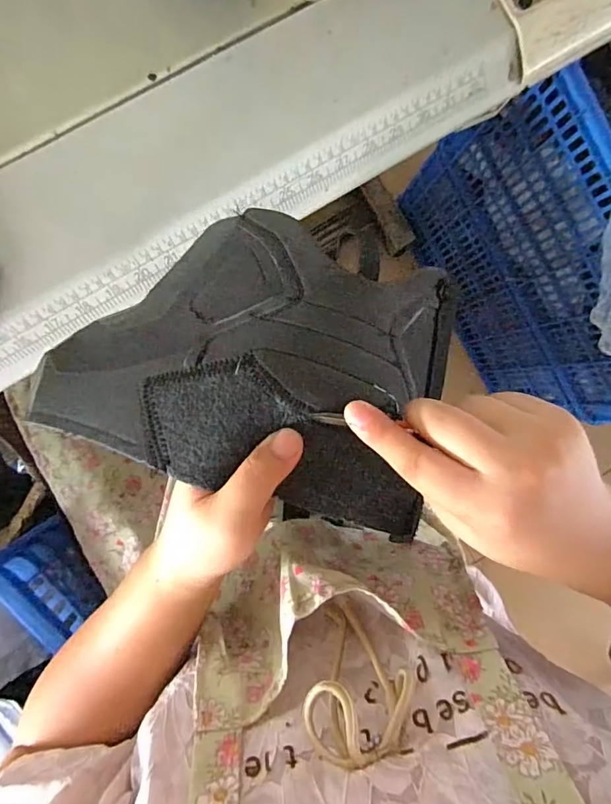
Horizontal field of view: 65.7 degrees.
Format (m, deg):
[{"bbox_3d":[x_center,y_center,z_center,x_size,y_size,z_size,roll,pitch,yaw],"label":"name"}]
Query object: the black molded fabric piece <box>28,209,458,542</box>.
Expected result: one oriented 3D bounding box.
[{"bbox_3d":[-0.027,-0.030,0.277,0.231,0.083,0.157,18,90,-6],"label":"black molded fabric piece"}]

